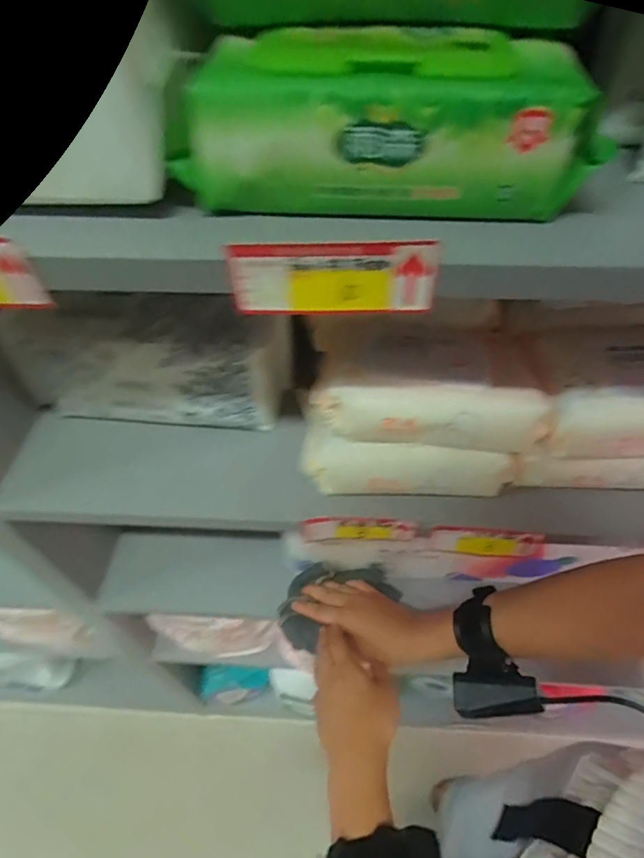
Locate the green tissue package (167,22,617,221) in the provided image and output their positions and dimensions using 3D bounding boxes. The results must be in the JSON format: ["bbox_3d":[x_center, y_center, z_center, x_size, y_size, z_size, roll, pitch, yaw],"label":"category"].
[{"bbox_3d":[0.029,-0.139,0.217,0.183,0.058,0.070,3,52,3],"label":"green tissue package"}]

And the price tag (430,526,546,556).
[{"bbox_3d":[0.135,0.093,0.400,0.088,0.033,0.008,3,52,4],"label":"price tag"}]

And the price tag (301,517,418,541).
[{"bbox_3d":[0.031,0.085,0.399,0.095,0.036,0.006,0,49,5],"label":"price tag"}]

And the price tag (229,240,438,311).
[{"bbox_3d":[0.004,-0.068,0.216,0.090,0.036,0.005,2,52,2],"label":"price tag"}]

